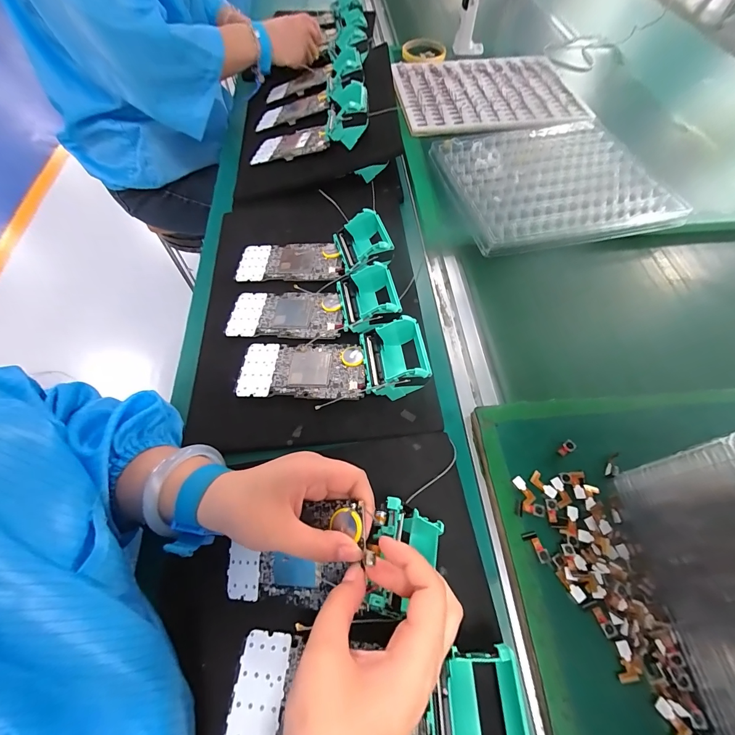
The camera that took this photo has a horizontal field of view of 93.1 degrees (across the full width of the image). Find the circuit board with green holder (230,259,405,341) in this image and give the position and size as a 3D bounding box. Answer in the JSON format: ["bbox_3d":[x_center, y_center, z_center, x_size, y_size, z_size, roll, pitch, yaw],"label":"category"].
[{"bbox_3d":[-0.064,-0.073,0.385,0.194,0.041,0.082,-4,61,1],"label":"circuit board with green holder"}]

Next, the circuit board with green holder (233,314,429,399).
[{"bbox_3d":[-0.037,-0.006,0.347,0.190,0.040,0.075,-3,61,2],"label":"circuit board with green holder"}]

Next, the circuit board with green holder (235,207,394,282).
[{"bbox_3d":[-0.069,-0.142,0.422,0.192,0.041,0.081,-6,61,0],"label":"circuit board with green holder"}]

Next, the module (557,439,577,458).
[{"bbox_3d":[0.177,0.071,0.309,0.018,0.004,0.009,-30,63,-14],"label":"module"}]

